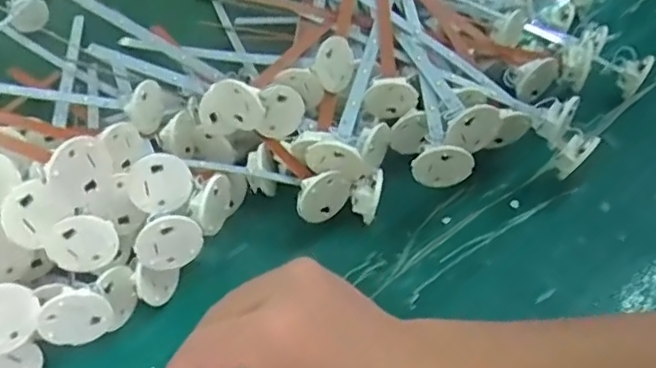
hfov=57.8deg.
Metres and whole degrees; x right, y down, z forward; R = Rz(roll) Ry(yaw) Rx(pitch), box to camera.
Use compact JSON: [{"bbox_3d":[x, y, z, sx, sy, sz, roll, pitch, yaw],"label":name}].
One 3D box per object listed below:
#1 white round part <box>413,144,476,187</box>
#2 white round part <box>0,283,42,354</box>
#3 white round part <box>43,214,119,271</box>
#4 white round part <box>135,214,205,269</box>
[{"bbox_3d":[0.074,-0.011,0.382,0.038,0.036,0.006,6,47,9],"label":"white round part"},{"bbox_3d":[-0.171,0.071,0.312,0.037,0.036,0.004,-29,27,-31],"label":"white round part"},{"bbox_3d":[-0.142,0.035,0.345,0.038,0.036,0.004,-17,31,-10],"label":"white round part"},{"bbox_3d":[-0.093,0.035,0.351,0.038,0.031,0.011,-24,49,-18],"label":"white round part"}]

